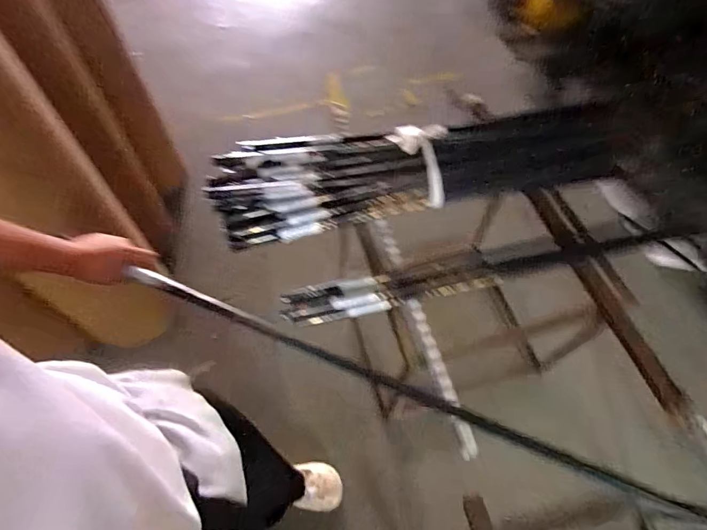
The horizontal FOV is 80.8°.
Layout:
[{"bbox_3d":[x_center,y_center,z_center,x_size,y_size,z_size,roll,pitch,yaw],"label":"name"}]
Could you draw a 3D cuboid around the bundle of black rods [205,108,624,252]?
[{"bbox_3d":[0.141,-0.216,0.951,0.903,0.135,0.244,-7,60,-5],"label":"bundle of black rods"}]

